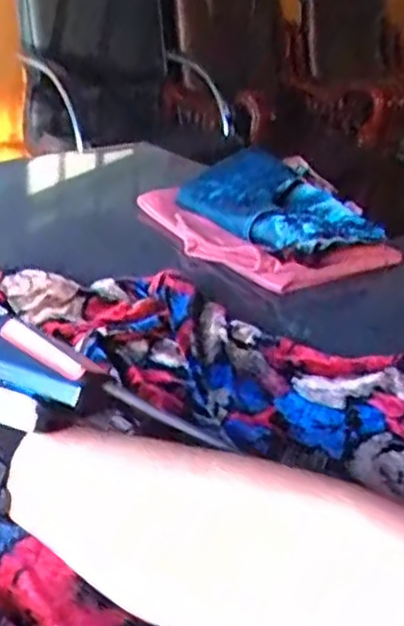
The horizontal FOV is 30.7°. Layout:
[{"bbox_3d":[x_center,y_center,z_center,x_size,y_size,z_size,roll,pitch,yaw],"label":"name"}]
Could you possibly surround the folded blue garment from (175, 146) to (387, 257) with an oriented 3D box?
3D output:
[{"bbox_3d":[0.082,-0.110,0.758,0.131,0.056,0.196,-17,36,-36],"label":"folded blue garment"}]

